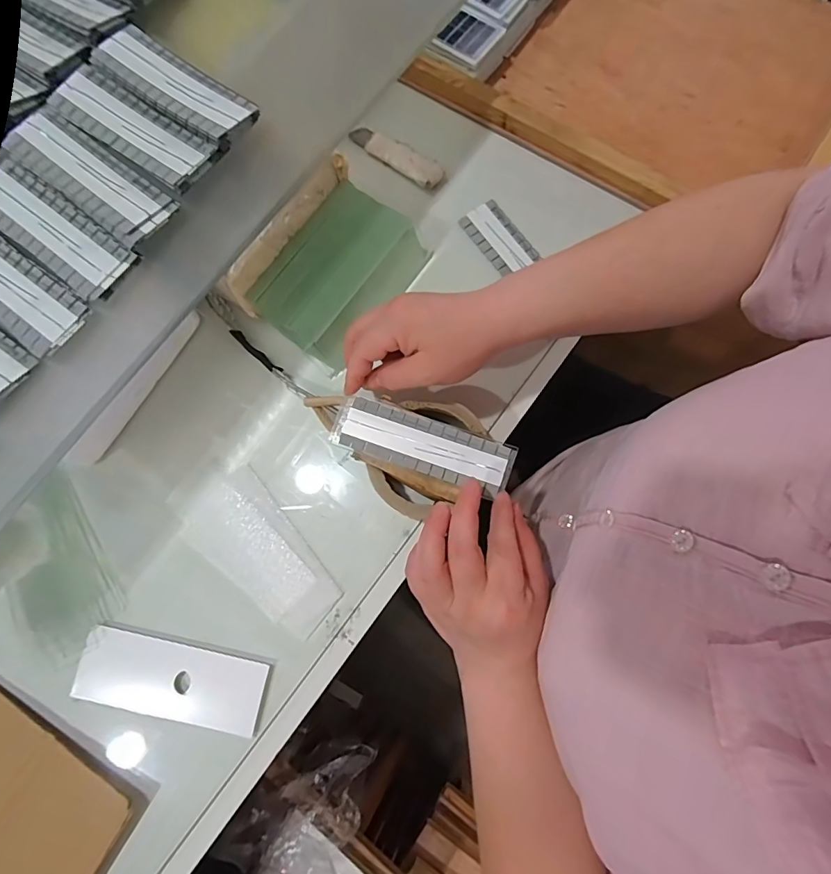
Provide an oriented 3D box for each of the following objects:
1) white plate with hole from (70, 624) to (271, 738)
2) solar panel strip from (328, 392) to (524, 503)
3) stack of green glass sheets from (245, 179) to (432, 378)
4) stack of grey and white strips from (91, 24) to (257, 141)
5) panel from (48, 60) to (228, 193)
[{"bbox_3d":[-0.190,0.189,0.358,0.145,0.004,0.052,11,79,5],"label":"white plate with hole"},{"bbox_3d":[0.005,0.005,0.350,0.137,0.004,0.042,17,80,7],"label":"solar panel strip"},{"bbox_3d":[-0.066,-0.142,0.404,0.091,0.042,0.145,32,82,9],"label":"stack of green glass sheets"},{"bbox_3d":[-0.172,-0.251,0.324,0.137,0.013,0.042,37,82,9],"label":"stack of grey and white strips"},{"bbox_3d":[-0.199,-0.219,0.320,0.134,0.006,0.045,33,82,9],"label":"panel"}]

